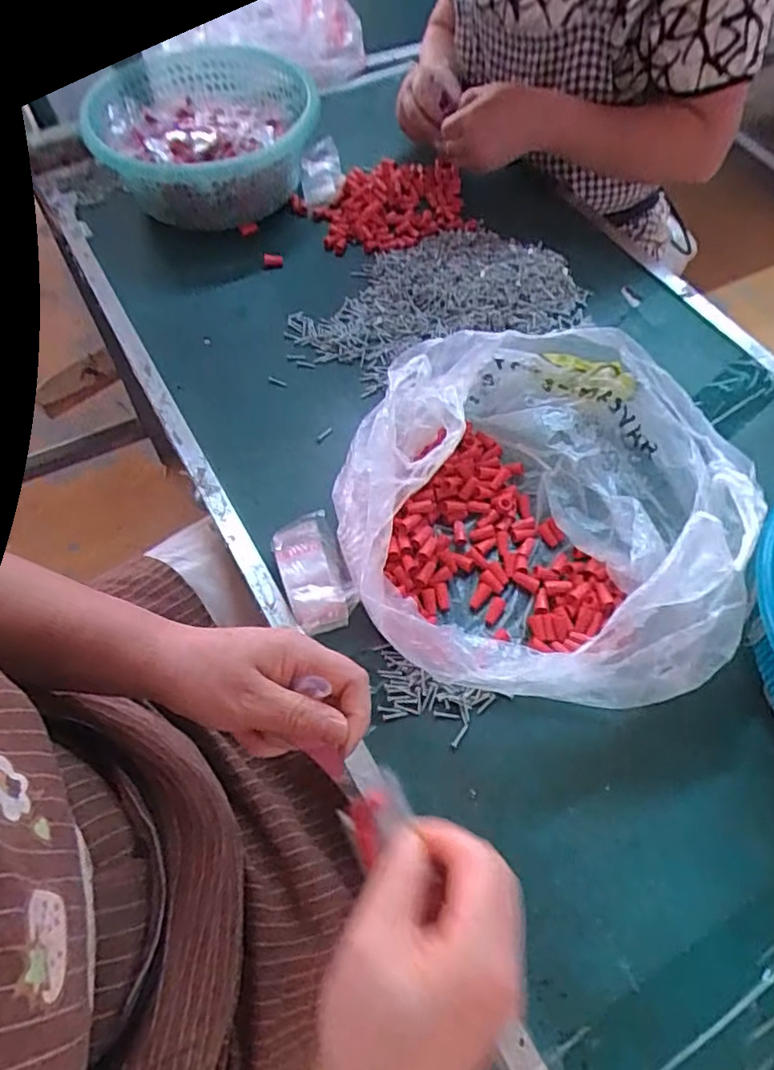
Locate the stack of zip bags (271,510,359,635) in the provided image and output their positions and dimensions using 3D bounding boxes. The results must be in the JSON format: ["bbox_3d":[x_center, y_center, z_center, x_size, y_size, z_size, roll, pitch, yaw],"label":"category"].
[{"bbox_3d":[-0.062,0.033,0.542,0.054,0.025,0.096,-18,62,-11],"label":"stack of zip bags"}]

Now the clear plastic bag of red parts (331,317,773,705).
[{"bbox_3d":[0.129,-0.020,0.529,0.330,0.105,0.321,-12,61,-8],"label":"clear plastic bag of red parts"}]

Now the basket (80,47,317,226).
[{"bbox_3d":[-0.216,-0.491,0.780,0.250,0.095,0.241,1,60,-1],"label":"basket"}]

